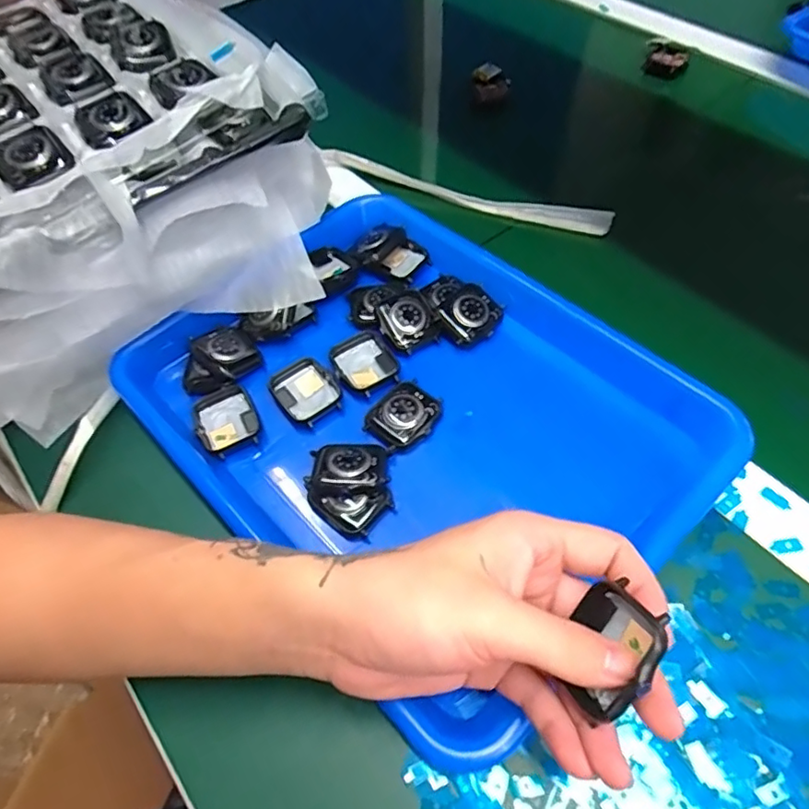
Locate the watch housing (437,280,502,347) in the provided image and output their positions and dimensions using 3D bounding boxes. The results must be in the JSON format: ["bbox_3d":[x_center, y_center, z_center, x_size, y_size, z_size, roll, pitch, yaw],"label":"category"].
[{"bbox_3d":[0.045,-0.062,0.409,0.039,0.011,0.038,-36,89,-7],"label":"watch housing"}]

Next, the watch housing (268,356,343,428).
[{"bbox_3d":[-0.064,-0.009,0.382,0.037,0.006,0.044,-33,60,-17],"label":"watch housing"}]

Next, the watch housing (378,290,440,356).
[{"bbox_3d":[0.003,-0.059,0.408,0.037,0.008,0.041,-24,79,-4],"label":"watch housing"}]

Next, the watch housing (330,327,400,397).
[{"bbox_3d":[-0.026,-0.028,0.390,0.040,0.008,0.044,-27,58,-13],"label":"watch housing"}]

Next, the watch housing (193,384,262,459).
[{"bbox_3d":[-0.114,0.012,0.378,0.038,0.014,0.044,-27,58,-13],"label":"watch housing"}]

